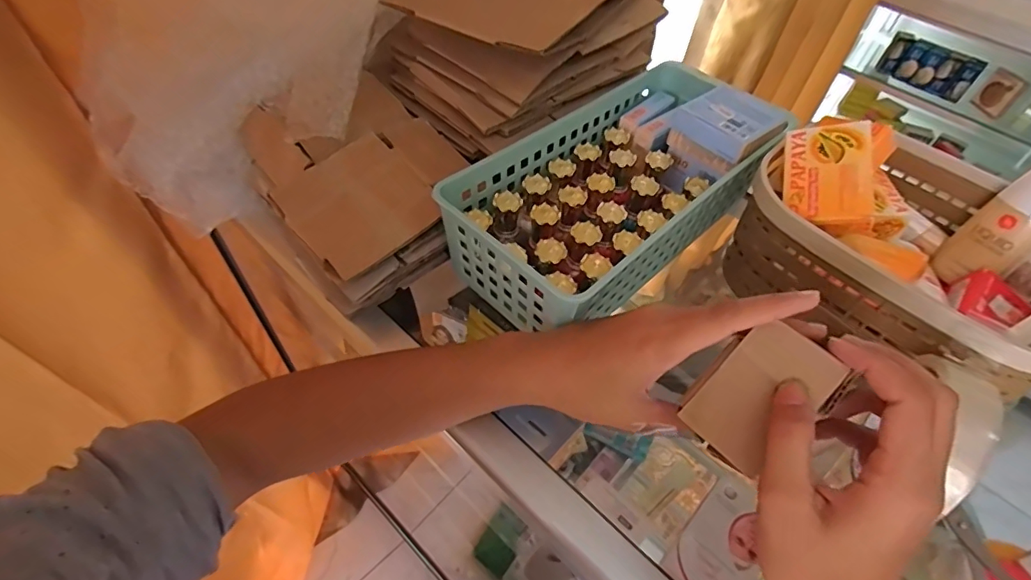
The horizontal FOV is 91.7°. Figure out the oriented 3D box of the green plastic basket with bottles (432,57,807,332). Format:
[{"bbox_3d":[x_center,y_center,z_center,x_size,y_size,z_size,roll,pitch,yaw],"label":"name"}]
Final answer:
[{"bbox_3d":[0.088,-0.086,0.408,0.284,0.090,0.139,-35,62,-29],"label":"green plastic basket with bottles"}]

